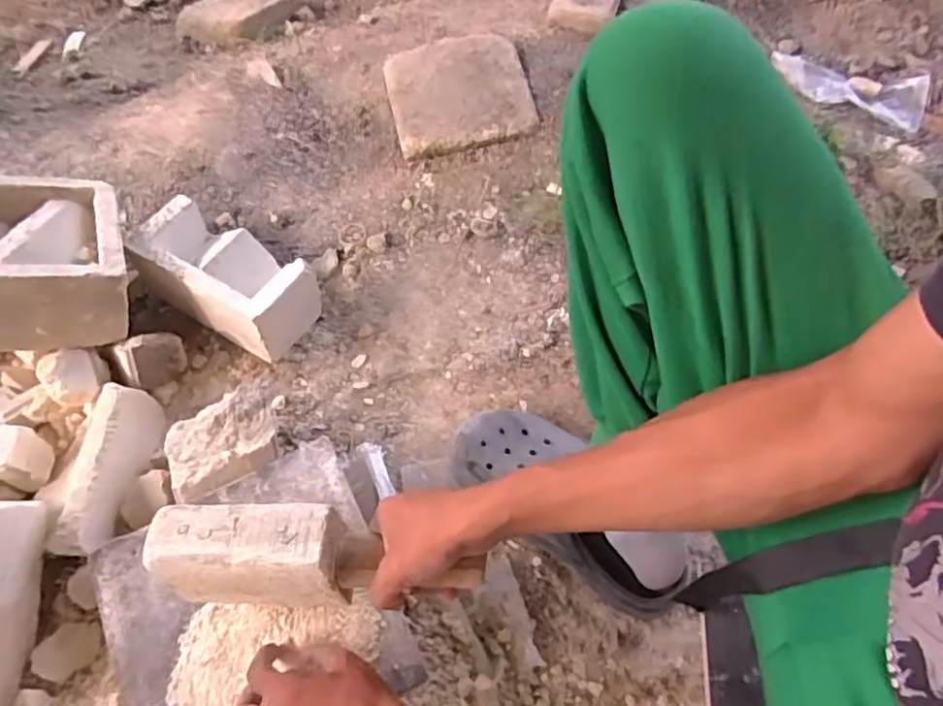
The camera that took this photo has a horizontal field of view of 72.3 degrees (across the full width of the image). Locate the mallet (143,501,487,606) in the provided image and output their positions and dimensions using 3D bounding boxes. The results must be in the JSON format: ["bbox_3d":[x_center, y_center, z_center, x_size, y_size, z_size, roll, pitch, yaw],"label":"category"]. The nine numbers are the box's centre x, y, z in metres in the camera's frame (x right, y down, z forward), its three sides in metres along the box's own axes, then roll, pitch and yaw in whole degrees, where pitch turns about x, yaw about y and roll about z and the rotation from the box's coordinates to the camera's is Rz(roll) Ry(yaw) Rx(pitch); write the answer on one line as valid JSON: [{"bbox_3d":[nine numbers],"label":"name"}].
[{"bbox_3d":[-0.118,0.156,0.494,0.246,0.068,0.063,5,61,-3],"label":"mallet"}]

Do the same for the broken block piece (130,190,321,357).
[{"bbox_3d":[-0.294,-0.089,0.785,0.202,0.095,0.104,27,64,14],"label":"broken block piece"}]

